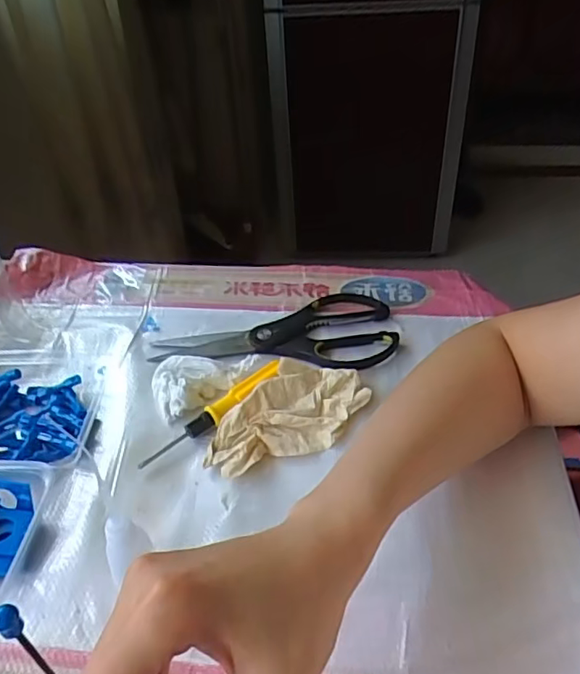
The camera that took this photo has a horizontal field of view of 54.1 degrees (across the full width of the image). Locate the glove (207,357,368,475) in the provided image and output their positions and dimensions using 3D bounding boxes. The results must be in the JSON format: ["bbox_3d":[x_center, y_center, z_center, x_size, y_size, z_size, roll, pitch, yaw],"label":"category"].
[{"bbox_3d":[-0.002,0.061,0.438,0.073,0.025,0.126,30,52,33],"label":"glove"}]

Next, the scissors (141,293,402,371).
[{"bbox_3d":[-0.015,0.001,0.522,0.217,0.012,0.100,-6,41,-2],"label":"scissors"}]

